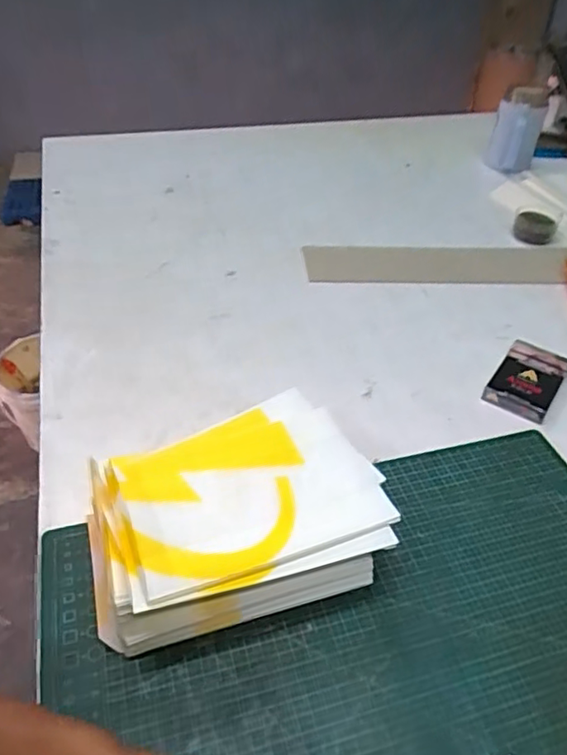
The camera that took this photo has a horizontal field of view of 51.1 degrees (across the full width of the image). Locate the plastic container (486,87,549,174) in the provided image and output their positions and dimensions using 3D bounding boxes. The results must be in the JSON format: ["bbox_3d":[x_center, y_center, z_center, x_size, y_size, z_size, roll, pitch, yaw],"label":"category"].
[{"bbox_3d":[0.370,-0.392,0.938,0.071,0.113,0.062,16,44,14],"label":"plastic container"}]

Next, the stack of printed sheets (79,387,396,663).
[{"bbox_3d":[-0.039,0.100,0.440,0.207,0.073,0.154,-12,44,-16],"label":"stack of printed sheets"}]

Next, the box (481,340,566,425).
[{"bbox_3d":[0.247,0.002,0.599,0.060,0.019,0.099,26,47,23],"label":"box"}]

